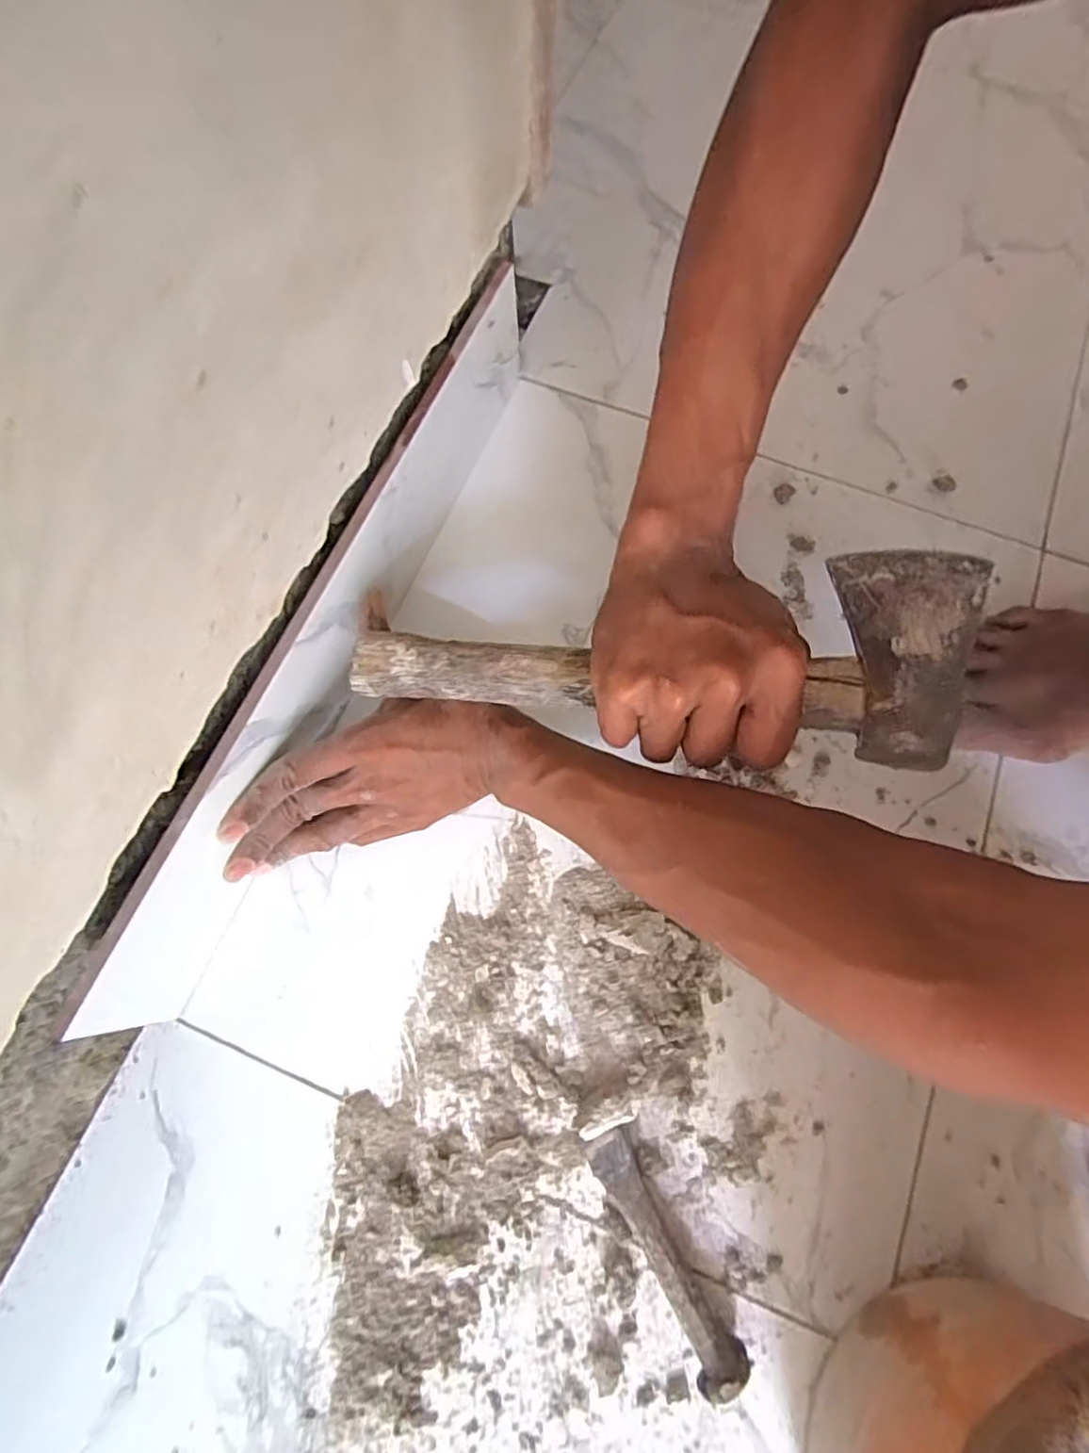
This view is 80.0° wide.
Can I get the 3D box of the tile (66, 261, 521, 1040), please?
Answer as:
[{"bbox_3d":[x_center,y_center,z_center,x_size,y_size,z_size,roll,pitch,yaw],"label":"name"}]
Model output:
[{"bbox_3d":[-0.115,-0.067,0.383,0.012,0.087,0.478,21,72,6],"label":"tile"}]

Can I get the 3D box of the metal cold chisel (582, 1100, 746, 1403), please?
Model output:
[{"bbox_3d":[0.058,0.261,0.326,0.031,0.023,0.123,-24,74,-8],"label":"metal cold chisel"}]

